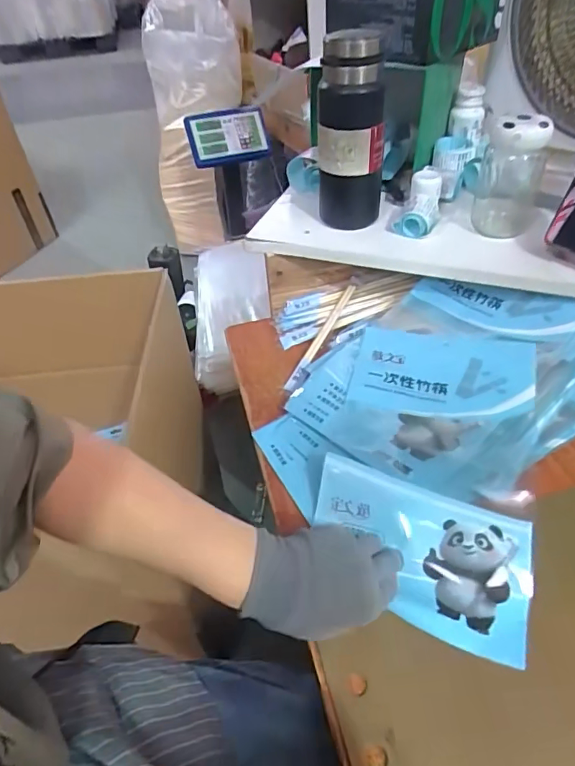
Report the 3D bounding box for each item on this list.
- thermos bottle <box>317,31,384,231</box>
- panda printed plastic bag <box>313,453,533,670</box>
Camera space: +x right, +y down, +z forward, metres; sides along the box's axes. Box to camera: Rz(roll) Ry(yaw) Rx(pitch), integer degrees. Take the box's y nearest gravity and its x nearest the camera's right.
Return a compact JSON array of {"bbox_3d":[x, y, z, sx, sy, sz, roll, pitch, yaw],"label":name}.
[{"bbox_3d":[0.077,-0.298,0.600,0.077,0.216,0.071,-1,45,3],"label":"thermos bottle"},{"bbox_3d":[0.114,0.153,0.438,0.198,0.043,0.114,15,48,18],"label":"panda printed plastic bag"}]

